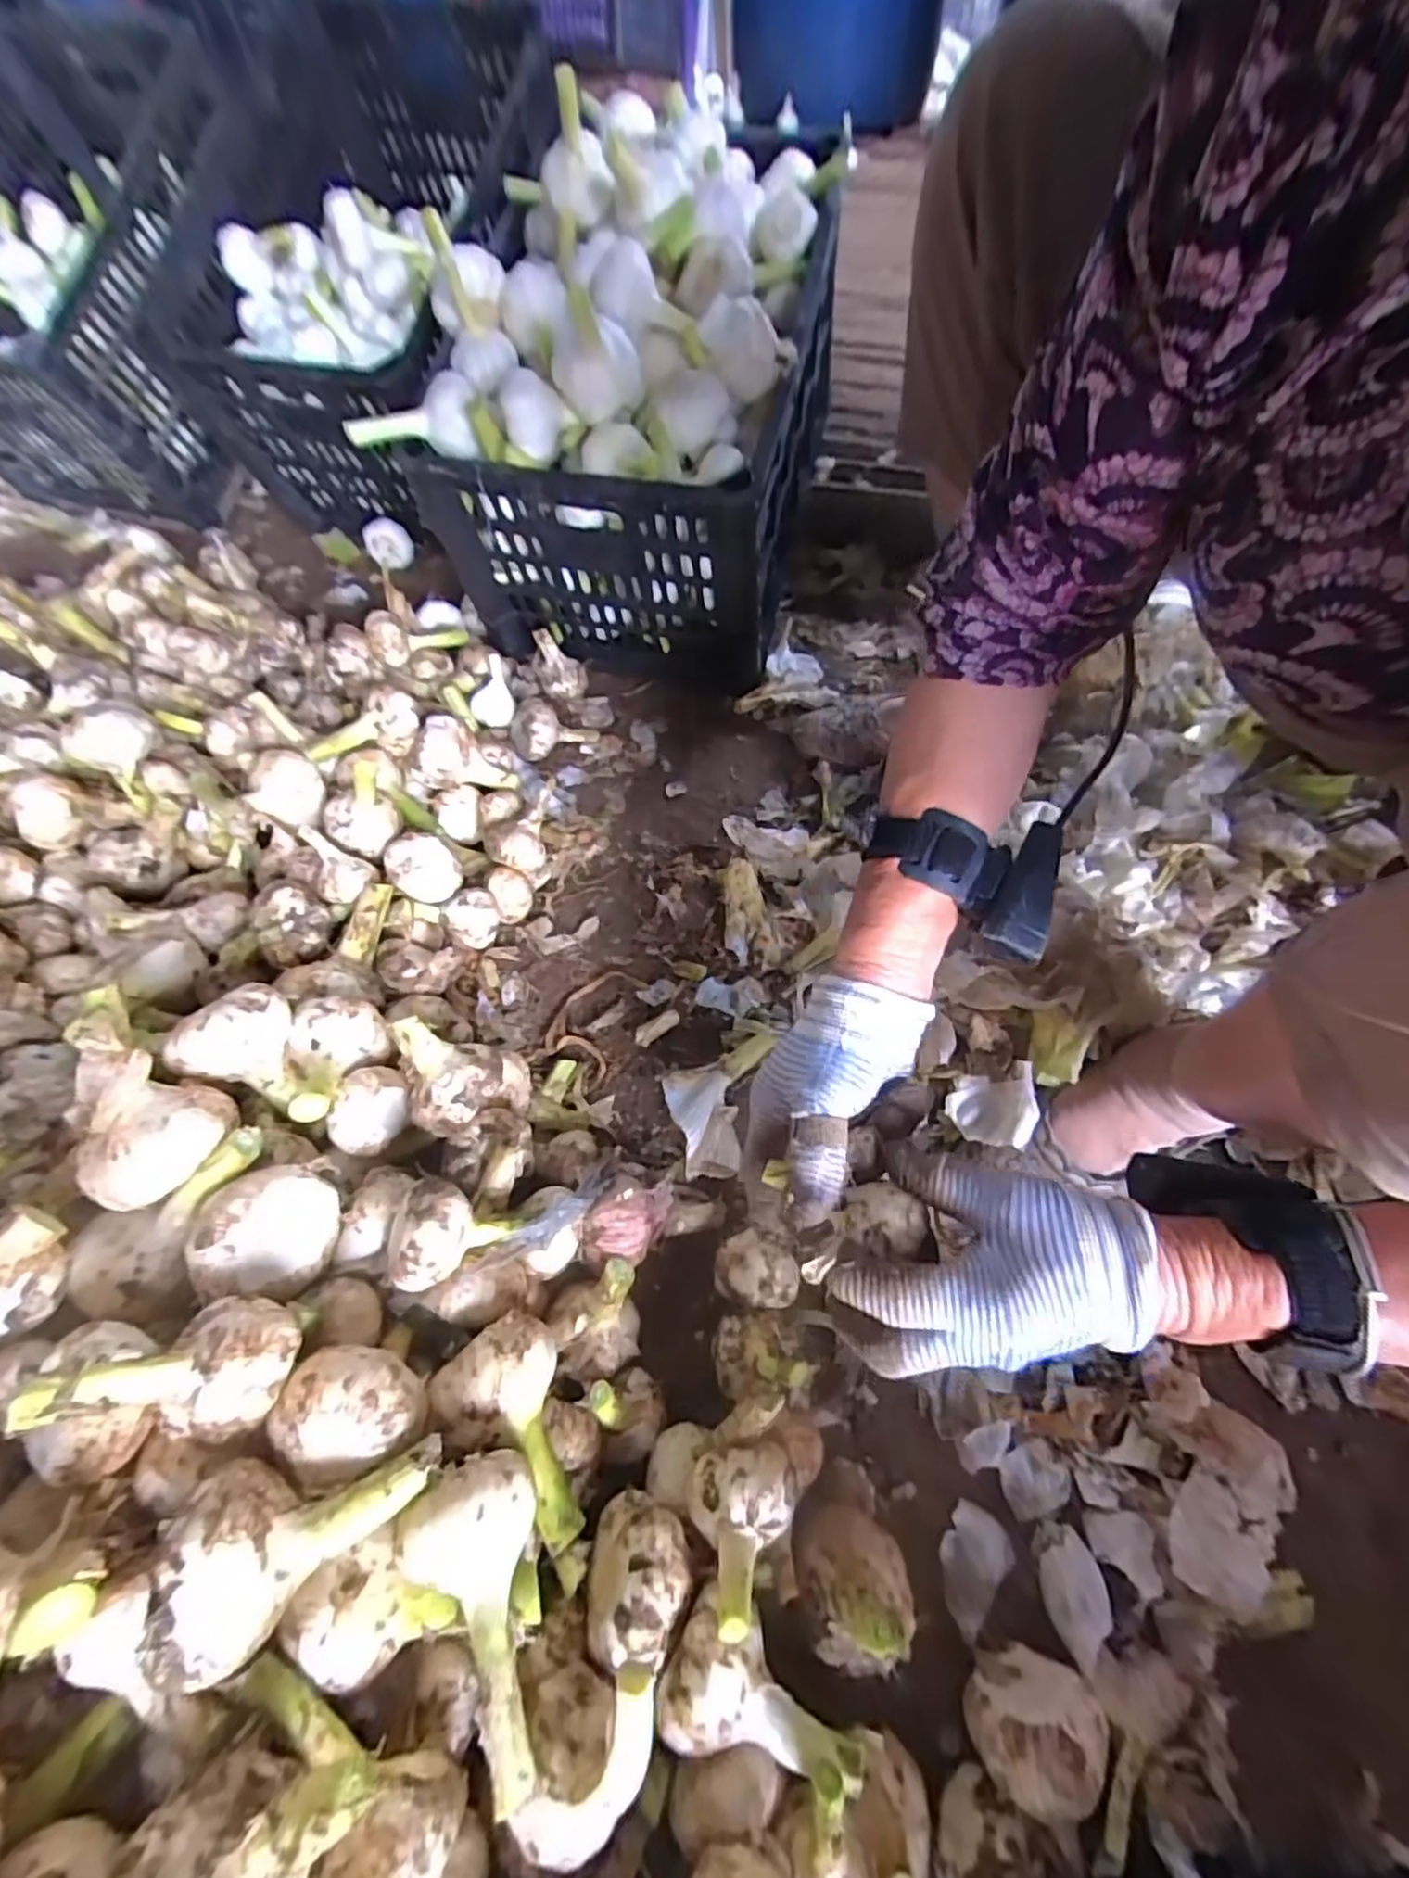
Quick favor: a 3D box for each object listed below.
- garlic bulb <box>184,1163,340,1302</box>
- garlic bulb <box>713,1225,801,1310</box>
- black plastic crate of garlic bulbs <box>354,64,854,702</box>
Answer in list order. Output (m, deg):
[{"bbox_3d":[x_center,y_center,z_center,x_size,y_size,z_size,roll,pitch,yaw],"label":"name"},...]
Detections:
[{"bbox_3d":[-0.213,0.143,0.324,0.048,0.044,0.057,-1,58,-2],"label":"garlic bulb"},{"bbox_3d":[0.032,0.198,0.396,0.048,0.030,0.040,15,59,8],"label":"garlic bulb"},{"bbox_3d":[-0.070,-0.473,0.638,0.314,0.332,0.362,13,59,7],"label":"black plastic crate of garlic bulbs"}]

